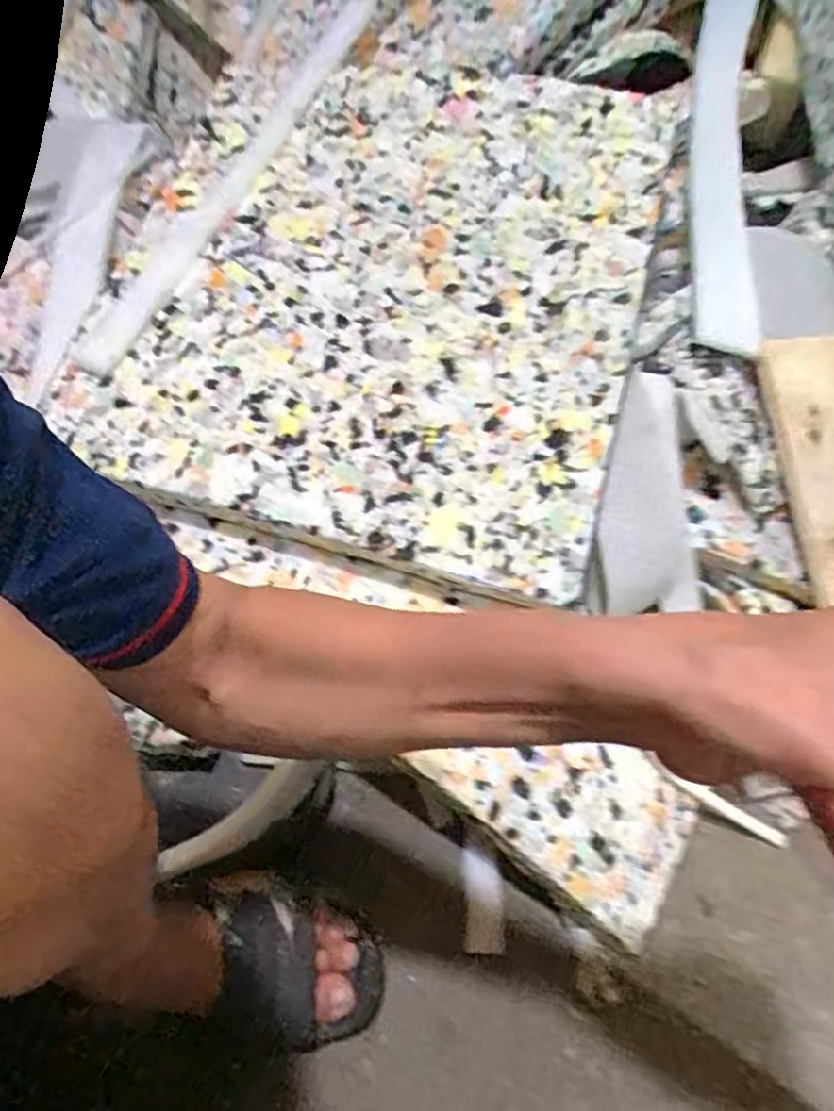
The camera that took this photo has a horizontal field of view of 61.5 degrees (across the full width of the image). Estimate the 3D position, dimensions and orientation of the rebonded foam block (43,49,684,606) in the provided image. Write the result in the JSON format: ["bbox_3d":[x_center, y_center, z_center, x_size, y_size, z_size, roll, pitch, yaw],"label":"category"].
[{"bbox_3d":[-0.021,-0.244,0.632,0.436,0.045,0.491,15,73,4],"label":"rebonded foam block"}]

